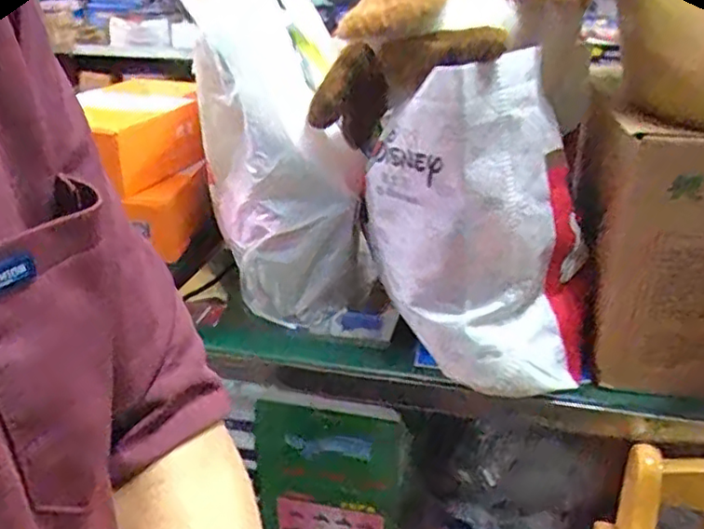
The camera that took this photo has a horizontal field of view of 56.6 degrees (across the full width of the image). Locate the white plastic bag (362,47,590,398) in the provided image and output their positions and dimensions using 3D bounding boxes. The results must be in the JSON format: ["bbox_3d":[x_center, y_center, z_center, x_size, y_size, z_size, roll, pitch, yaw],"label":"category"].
[{"bbox_3d":[0.116,-0.034,0.570,0.177,0.267,0.116,-4,26,-7],"label":"white plastic bag"}]

